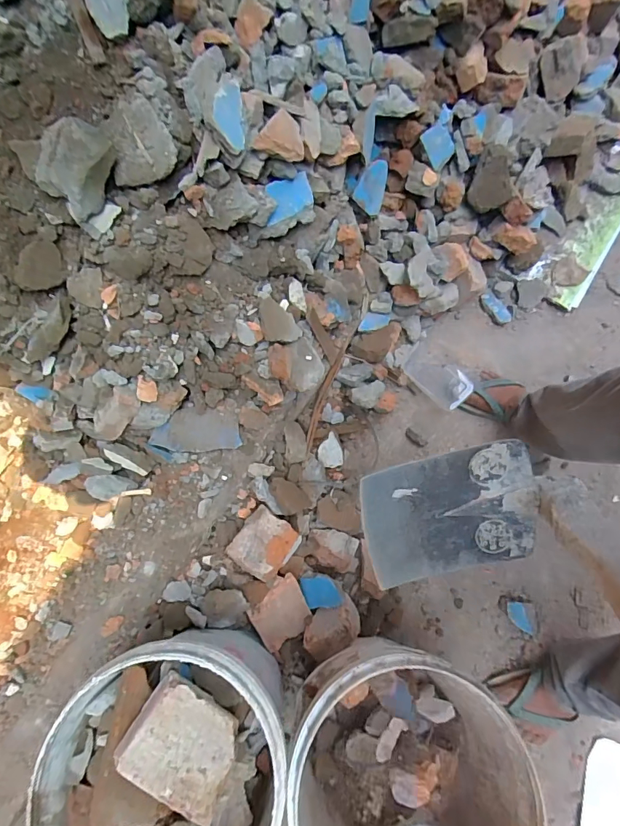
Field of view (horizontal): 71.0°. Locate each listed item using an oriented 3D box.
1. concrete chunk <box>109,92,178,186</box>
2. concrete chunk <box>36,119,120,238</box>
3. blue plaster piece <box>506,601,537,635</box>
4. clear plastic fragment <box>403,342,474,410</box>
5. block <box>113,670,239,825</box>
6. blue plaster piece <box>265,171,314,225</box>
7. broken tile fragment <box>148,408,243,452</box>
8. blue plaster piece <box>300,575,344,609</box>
[{"bbox_3d":[-0.255,-0.404,0.641,0.097,0.052,0.116,-20,73,-7],"label":"concrete chunk"},{"bbox_3d":[-0.327,-0.342,0.622,0.100,0.105,0.104,42,77,12],"label":"concrete chunk"},{"bbox_3d":[0.451,0.434,0.923,0.058,0.006,0.059,5,72,1],"label":"blue plaster piece"},{"bbox_3d":[0.307,-0.086,1.062,0.168,0.049,0.089,38,76,11],"label":"clear plastic fragment"},{"bbox_3d":[-0.155,0.408,0.537,0.136,0.050,0.114,38,61,-9],"label":"block"},{"bbox_3d":[-0.034,-0.390,0.784,0.122,0.063,0.016,-35,35,-31],"label":"blue plaster piece"},{"bbox_3d":[-0.219,0.034,0.839,0.164,0.015,0.080,2,109,-10],"label":"broken tile fragment"},{"bbox_3d":[0.025,0.349,0.854,0.076,0.021,0.058,-16,80,19],"label":"blue plaster piece"}]

